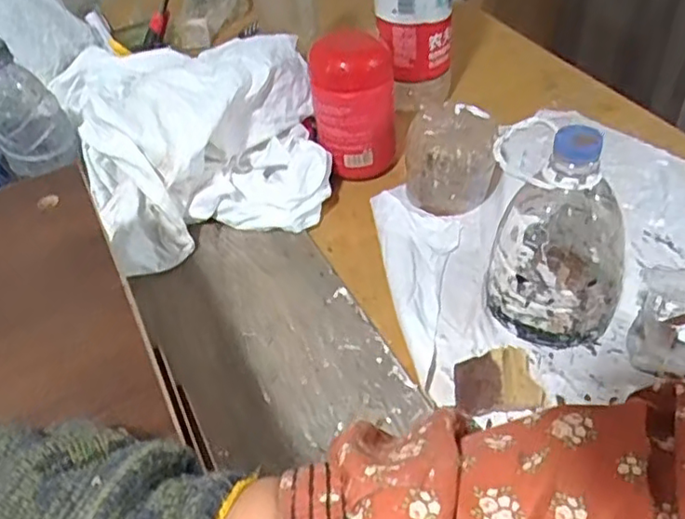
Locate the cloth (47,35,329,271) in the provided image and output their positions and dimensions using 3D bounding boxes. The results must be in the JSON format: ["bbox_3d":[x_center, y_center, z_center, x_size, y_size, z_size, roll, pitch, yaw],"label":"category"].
[{"bbox_3d":[-0.159,-0.161,0.687,0.247,0.105,0.304,-18,46,-11],"label":"cloth"}]

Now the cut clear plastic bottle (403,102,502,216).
[{"bbox_3d":[0.109,-0.105,0.642,0.095,0.080,0.087,0,45,7],"label":"cut clear plastic bottle"}]

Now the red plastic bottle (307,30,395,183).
[{"bbox_3d":[0.012,-0.159,0.669,0.087,0.137,0.070,-7,45,0],"label":"red plastic bottle"}]

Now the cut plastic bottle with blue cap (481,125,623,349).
[{"bbox_3d":[0.167,-0.012,0.476,0.100,0.161,0.080,26,53,29],"label":"cut plastic bottle with blue cap"}]

